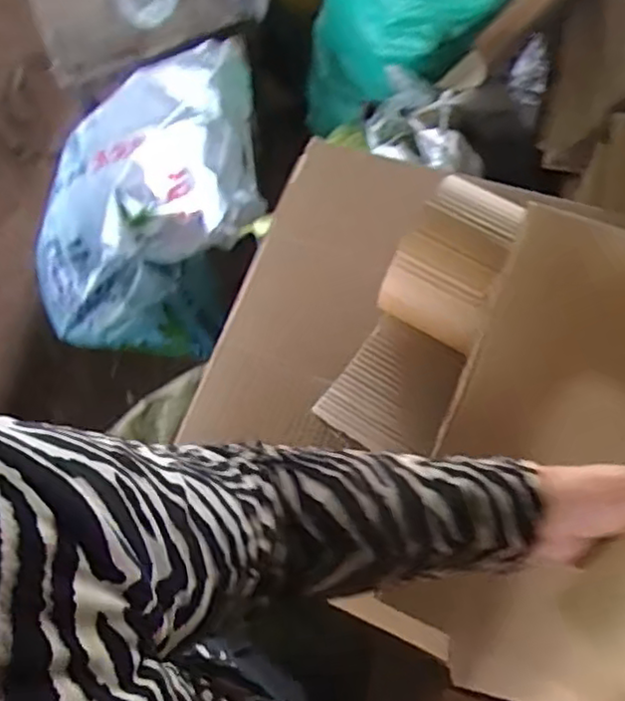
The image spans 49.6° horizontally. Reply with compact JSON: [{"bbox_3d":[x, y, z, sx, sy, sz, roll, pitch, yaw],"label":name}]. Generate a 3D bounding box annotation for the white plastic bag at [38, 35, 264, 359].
[{"bbox_3d":[-0.303,-0.287,1.302,0.351,0.270,0.611,20,108,4],"label":"white plastic bag"}]

